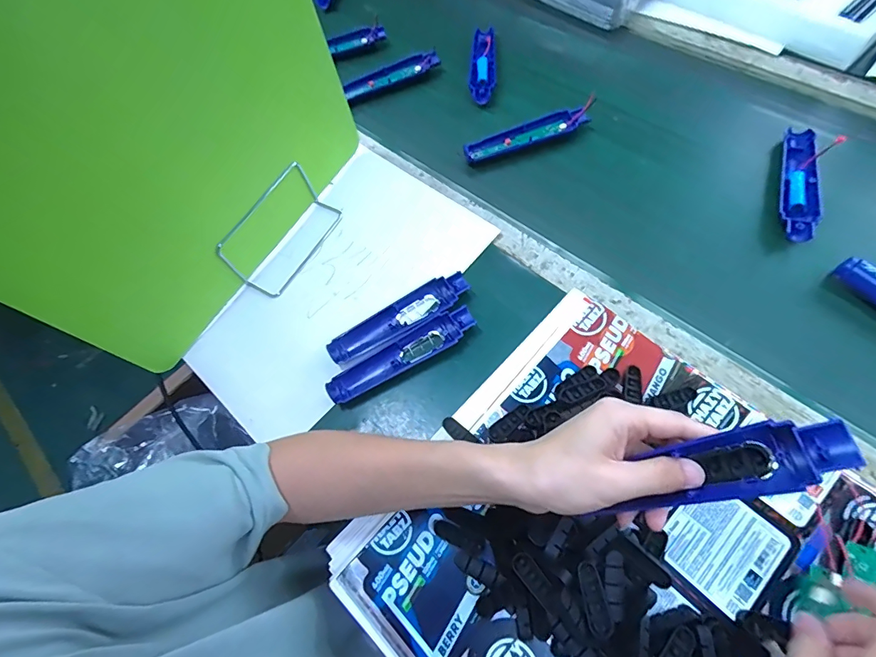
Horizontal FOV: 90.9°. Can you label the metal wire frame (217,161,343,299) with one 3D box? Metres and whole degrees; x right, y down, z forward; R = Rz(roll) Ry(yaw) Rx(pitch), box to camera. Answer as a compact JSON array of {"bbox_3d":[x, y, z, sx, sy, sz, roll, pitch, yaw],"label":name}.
[{"bbox_3d":[-0.189,-0.124,0.528,0.057,0.085,0.153,28,69,19],"label":"metal wire frame"}]

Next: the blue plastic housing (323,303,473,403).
[{"bbox_3d":[-0.038,0.029,0.468,0.172,0.022,0.037,-30,67,-6],"label":"blue plastic housing"}]

